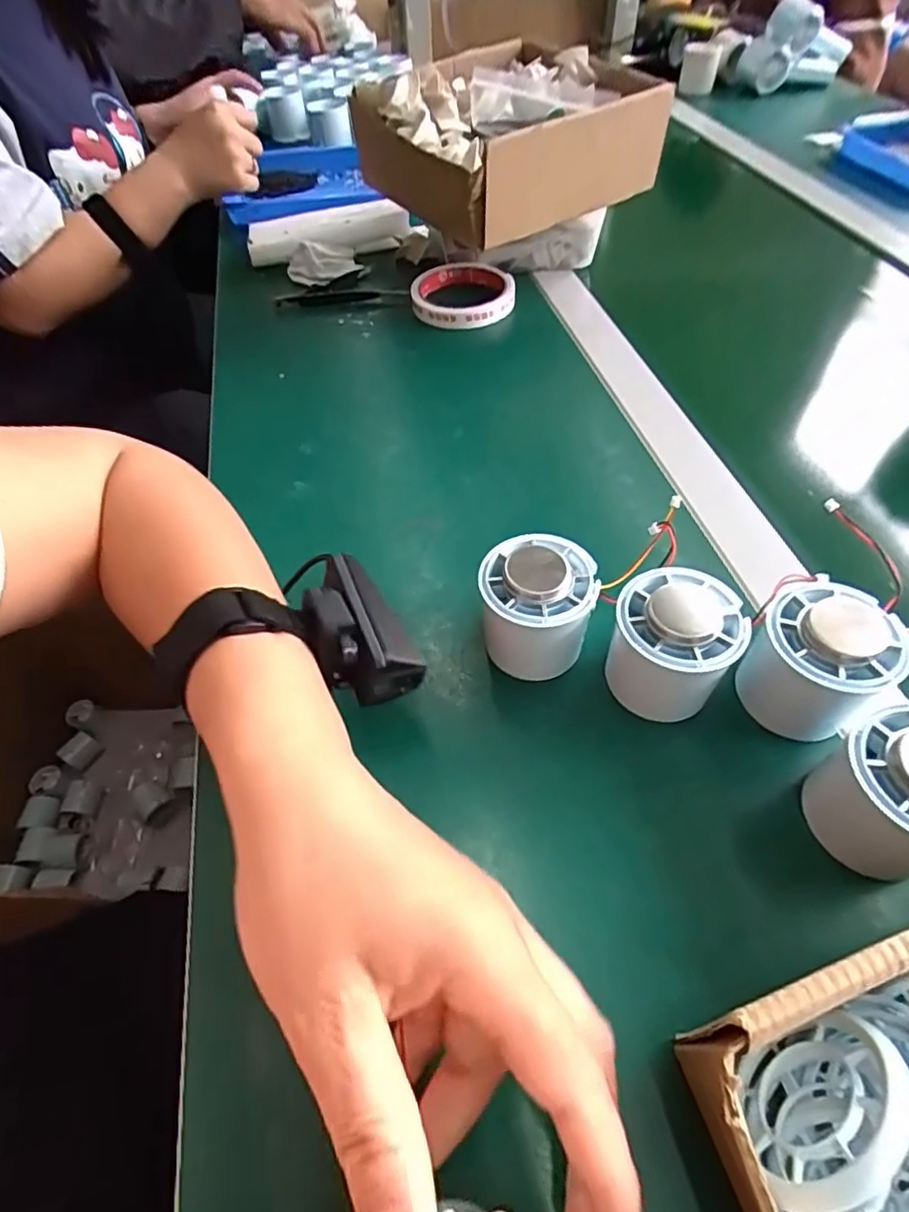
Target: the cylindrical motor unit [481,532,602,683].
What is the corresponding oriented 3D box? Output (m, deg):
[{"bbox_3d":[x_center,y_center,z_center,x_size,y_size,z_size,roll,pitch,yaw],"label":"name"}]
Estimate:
[{"bbox_3d":[0.040,0.002,0.295,0.052,0.061,0.050,-1,52,2],"label":"cylindrical motor unit"}]

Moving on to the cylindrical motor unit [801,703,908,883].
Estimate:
[{"bbox_3d":[0.173,0.073,0.229,0.054,0.046,0.050,-1,52,2],"label":"cylindrical motor unit"}]

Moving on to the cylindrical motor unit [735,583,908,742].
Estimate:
[{"bbox_3d":[0.161,0.028,0.268,0.051,0.053,0.052,-1,52,2],"label":"cylindrical motor unit"}]

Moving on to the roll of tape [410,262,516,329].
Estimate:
[{"bbox_3d":[0.008,-0.285,0.546,0.092,0.022,0.092,-1,52,2],"label":"roll of tape"}]

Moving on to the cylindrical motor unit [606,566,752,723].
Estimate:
[{"bbox_3d":[0.100,0.018,0.276,0.052,0.059,0.053,-1,52,2],"label":"cylindrical motor unit"}]

